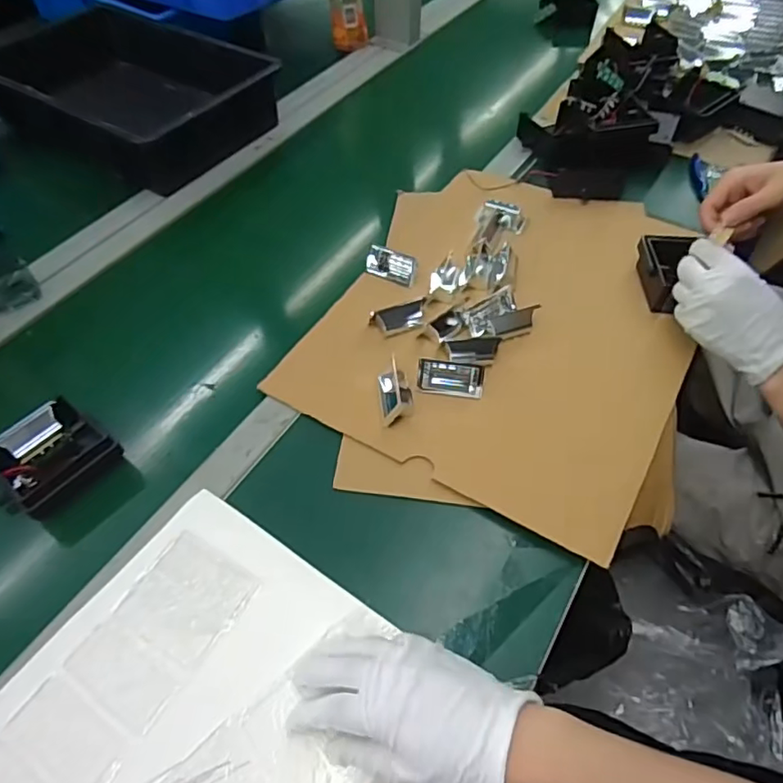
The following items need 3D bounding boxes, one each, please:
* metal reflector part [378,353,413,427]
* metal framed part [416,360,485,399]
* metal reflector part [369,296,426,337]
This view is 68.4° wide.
[{"bbox_3d":[0.002,-0.005,0.563,0.031,0.025,0.072,-6,53,-5],"label":"metal reflector part"},{"bbox_3d":[0.058,-0.013,0.569,0.063,0.022,0.030,5,53,3],"label":"metal framed part"},{"bbox_3d":[0.010,-0.082,0.624,0.063,0.018,0.035,-19,55,-14],"label":"metal reflector part"}]

